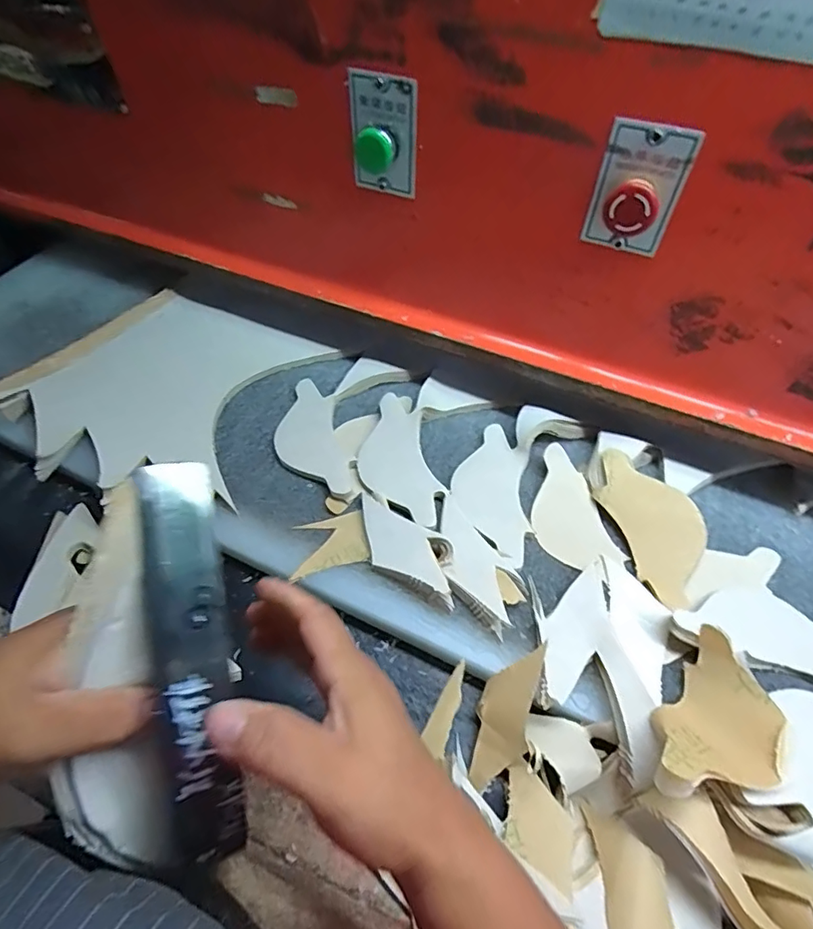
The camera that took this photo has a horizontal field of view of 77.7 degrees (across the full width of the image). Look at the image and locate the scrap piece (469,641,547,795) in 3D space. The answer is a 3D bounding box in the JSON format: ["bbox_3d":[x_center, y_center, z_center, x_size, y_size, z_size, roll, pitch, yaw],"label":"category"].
[{"bbox_3d":[0.080,0.204,0.410,0.044,0.008,0.116,7,78,33],"label":"scrap piece"}]

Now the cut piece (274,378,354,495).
[{"bbox_3d":[-0.110,-0.029,0.567,0.071,0.010,0.168,-17,55,-2],"label":"cut piece"}]

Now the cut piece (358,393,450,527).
[{"bbox_3d":[-0.012,-0.008,0.540,0.075,0.013,0.161,-13,52,-10],"label":"cut piece"}]

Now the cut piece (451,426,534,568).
[{"bbox_3d":[0.085,0.027,0.515,0.072,0.008,0.156,1,51,1],"label":"cut piece"}]

